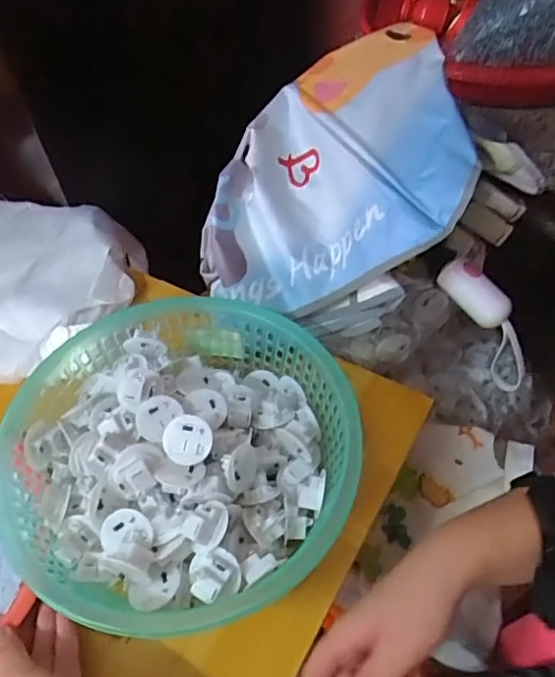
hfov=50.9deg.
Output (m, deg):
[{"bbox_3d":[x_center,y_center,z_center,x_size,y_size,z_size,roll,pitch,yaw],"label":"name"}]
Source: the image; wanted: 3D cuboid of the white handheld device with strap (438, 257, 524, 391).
[{"bbox_3d":[0.177,-0.013,0.484,0.030,0.039,0.118,-36,100,-22],"label":"white handheld device with strap"}]

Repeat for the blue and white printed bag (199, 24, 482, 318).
[{"bbox_3d":[0.040,-0.137,0.489,0.220,0.132,0.192,3,51,8],"label":"blue and white printed bag"}]

